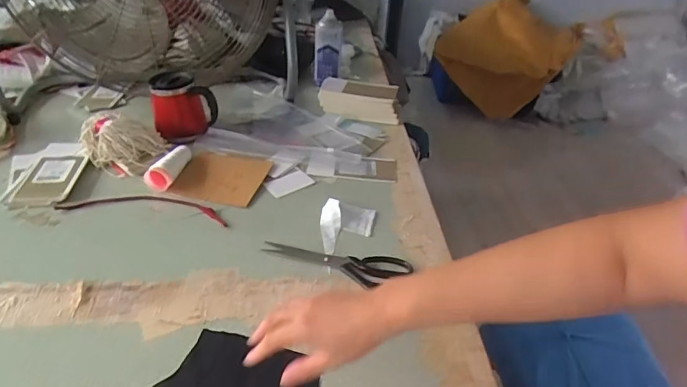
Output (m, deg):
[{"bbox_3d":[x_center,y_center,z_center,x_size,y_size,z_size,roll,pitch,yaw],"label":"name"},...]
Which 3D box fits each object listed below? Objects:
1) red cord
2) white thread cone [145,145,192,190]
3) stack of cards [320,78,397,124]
[{"bbox_3d":[-0.318,0.020,0.762,0.266,0.009,0.055,5,38,1],"label":"red cord"},{"bbox_3d":[-0.308,-0.051,0.831,0.047,0.040,0.112,9,38,6],"label":"white thread cone"},{"bbox_3d":[0.040,-0.209,1.044,0.179,0.064,0.078,8,38,5],"label":"stack of cards"}]

